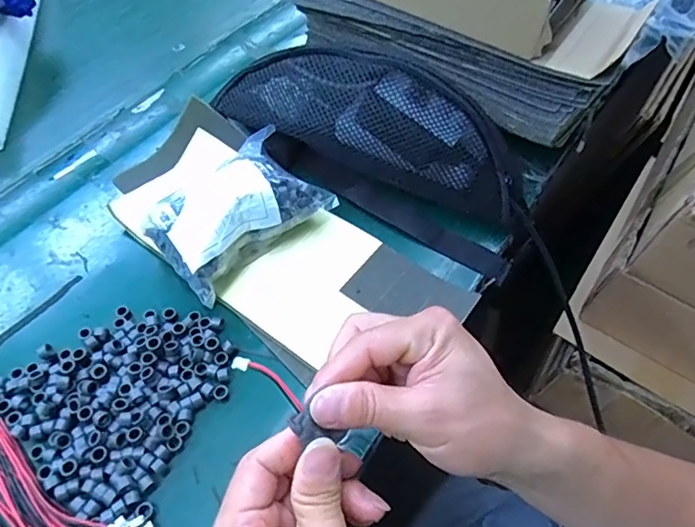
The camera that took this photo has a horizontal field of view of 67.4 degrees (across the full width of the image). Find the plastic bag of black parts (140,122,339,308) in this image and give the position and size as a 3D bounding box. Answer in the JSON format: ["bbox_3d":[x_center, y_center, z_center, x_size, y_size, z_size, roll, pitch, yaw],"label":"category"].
[{"bbox_3d":[-0.090,-0.041,0.427,0.095,0.058,0.135,40,63,22],"label":"plastic bag of black parts"}]

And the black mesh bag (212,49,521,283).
[{"bbox_3d":[0.026,-0.108,0.451,0.281,0.096,0.084,30,60,17],"label":"black mesh bag"}]

